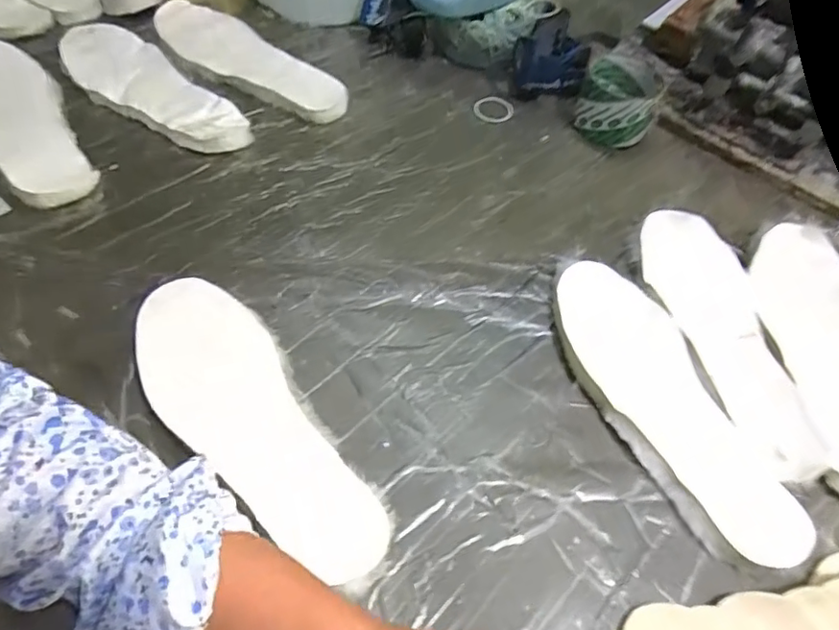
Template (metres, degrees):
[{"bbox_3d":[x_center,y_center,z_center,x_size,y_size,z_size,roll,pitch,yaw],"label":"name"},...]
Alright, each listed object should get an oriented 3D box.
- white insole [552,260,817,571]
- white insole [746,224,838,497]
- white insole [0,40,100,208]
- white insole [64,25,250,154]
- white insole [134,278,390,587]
[{"bbox_3d":[0.179,0.064,0.421,0.089,0.021,0.247,-13,57,-14],"label":"white insole"},{"bbox_3d":[0.323,0.020,0.448,0.088,0.007,0.246,13,55,4],"label":"white insole"},{"bbox_3d":[-0.393,-0.191,0.542,0.090,0.026,0.275,-33,63,-22],"label":"white insole"},{"bbox_3d":[-0.283,-0.232,0.577,0.247,0.024,0.085,36,59,19],"label":"white insole"},{"bbox_3d":[-0.120,0.072,0.381,0.088,0.013,0.250,-29,63,-22],"label":"white insole"}]

